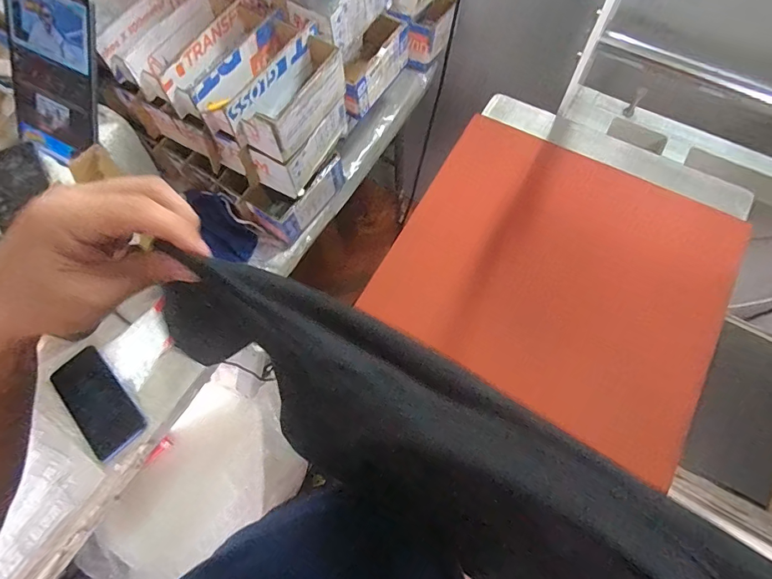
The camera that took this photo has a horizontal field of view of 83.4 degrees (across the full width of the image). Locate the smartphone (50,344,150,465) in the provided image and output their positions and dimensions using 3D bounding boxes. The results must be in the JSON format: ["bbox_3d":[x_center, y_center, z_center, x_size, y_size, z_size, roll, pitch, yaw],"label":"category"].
[{"bbox_3d":[-0.425,0.163,0.638,0.173,0.007,0.081,42,75,16],"label":"smartphone"}]

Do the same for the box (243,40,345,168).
[{"bbox_3d":[-0.118,-0.267,0.592,0.068,0.074,0.183,33,73,14],"label":"box"}]

